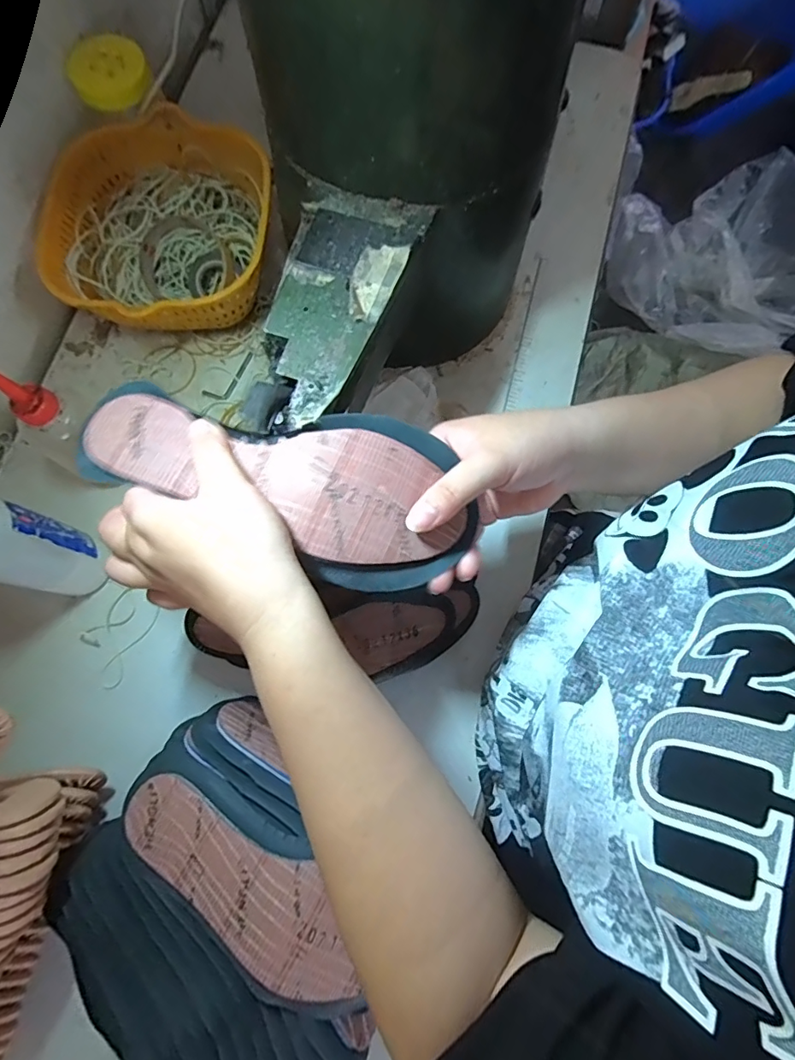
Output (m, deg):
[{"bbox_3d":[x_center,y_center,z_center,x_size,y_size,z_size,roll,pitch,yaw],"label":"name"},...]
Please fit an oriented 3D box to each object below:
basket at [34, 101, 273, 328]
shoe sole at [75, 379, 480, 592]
[{"bbox_3d":[-0.229,-0.279,0.492,0.206,0.082,0.213,-3,76,1],"label":"basket"},{"bbox_3d":[-0.068,-0.034,0.295,0.232,0.038,0.097,19,78,1],"label":"shoe sole"}]

